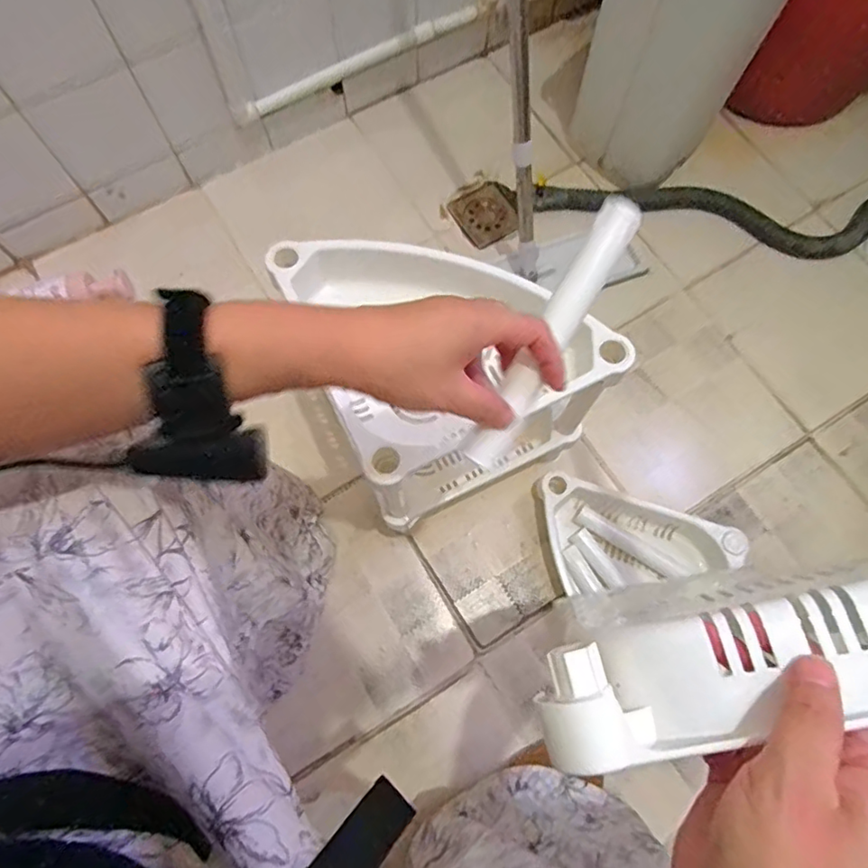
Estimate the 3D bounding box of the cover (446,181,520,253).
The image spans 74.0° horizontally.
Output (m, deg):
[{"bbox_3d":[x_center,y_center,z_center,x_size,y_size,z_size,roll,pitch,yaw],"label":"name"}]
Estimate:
[{"bbox_3d":[0.092,-0.382,1.008,0.104,0.006,0.104,-33,81,-15],"label":"cover"}]

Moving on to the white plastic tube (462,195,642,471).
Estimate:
[{"bbox_3d":[0.076,-0.063,0.376,0.025,0.020,0.189,31,94,9],"label":"white plastic tube"}]

